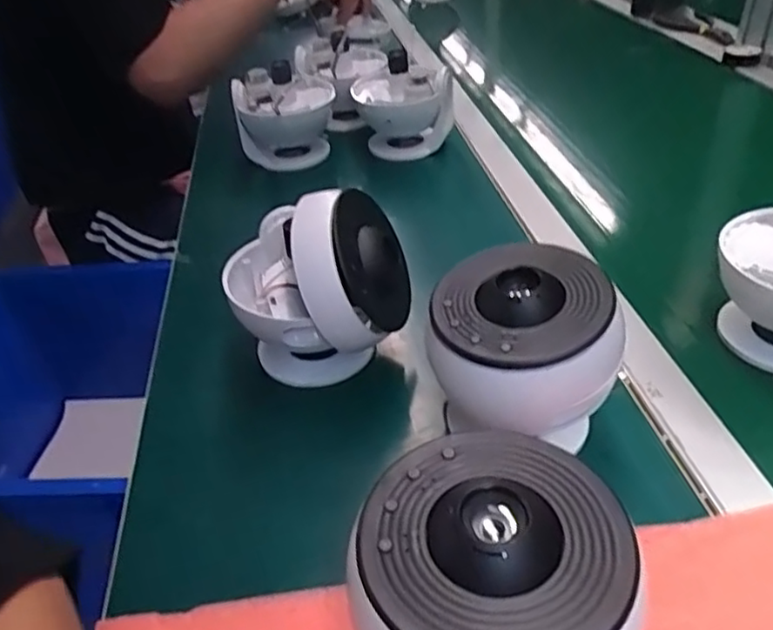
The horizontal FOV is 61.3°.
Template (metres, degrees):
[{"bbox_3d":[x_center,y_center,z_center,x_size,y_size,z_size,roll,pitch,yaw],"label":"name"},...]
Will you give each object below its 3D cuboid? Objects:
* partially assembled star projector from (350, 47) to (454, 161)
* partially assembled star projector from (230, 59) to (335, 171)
[{"bbox_3d":[0.019,-0.261,0.810,0.119,0.109,0.100,-3,41,-4],"label":"partially assembled star projector"},{"bbox_3d":[-0.125,-0.241,0.816,0.121,0.113,0.100,-7,41,-8],"label":"partially assembled star projector"}]

